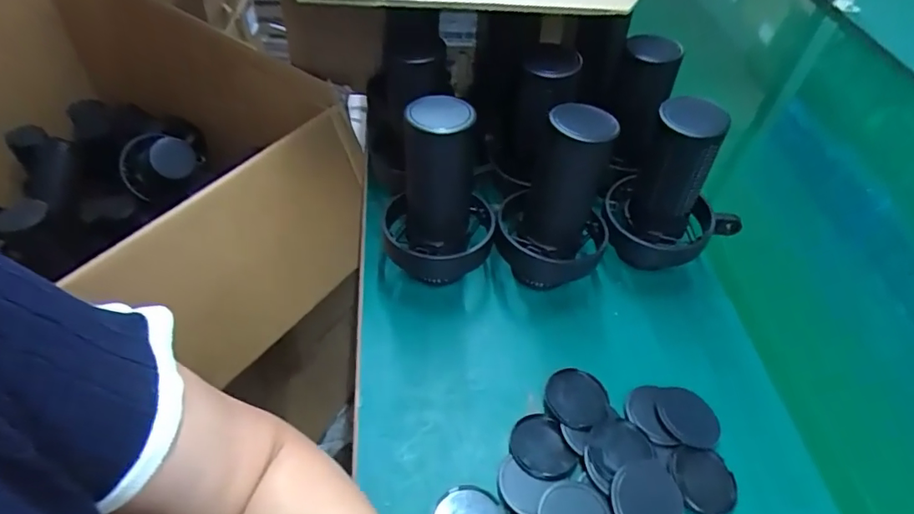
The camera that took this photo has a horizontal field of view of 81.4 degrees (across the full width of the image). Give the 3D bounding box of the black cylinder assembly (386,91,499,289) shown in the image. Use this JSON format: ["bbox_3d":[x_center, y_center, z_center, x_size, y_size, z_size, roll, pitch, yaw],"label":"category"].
[{"bbox_3d":[-0.014,-0.041,0.443,0.092,0.166,0.076,8,49,1],"label":"black cylinder assembly"}]

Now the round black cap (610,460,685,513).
[{"bbox_3d":[0.130,0.166,0.361,0.049,0.007,0.049,4,61,-7],"label":"round black cap"}]

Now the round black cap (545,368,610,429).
[{"bbox_3d":[0.094,0.110,0.413,0.046,0.009,0.046,3,50,-4],"label":"round black cap"}]

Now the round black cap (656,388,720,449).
[{"bbox_3d":[0.182,0.125,0.417,0.046,0.006,0.050,3,50,-4],"label":"round black cap"}]

